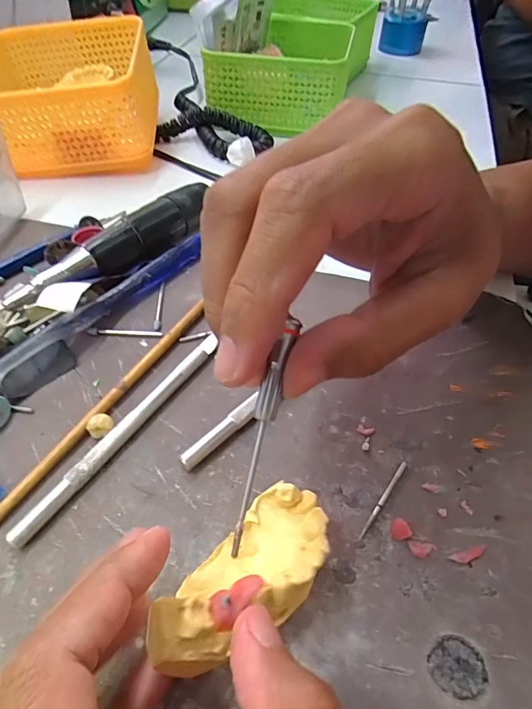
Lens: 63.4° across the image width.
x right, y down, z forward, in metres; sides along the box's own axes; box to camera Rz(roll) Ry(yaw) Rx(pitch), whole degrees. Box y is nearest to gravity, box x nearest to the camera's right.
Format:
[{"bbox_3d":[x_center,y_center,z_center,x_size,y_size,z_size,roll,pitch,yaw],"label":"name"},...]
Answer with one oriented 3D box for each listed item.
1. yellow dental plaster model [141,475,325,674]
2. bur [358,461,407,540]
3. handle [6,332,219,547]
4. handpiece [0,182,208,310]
[{"bbox_3d":[-0.006,0.073,0.141,0.033,0.020,0.067,36,48,26],"label":"yellow dental plaster model"},{"bbox_3d":[0.050,0.060,0.180,0.004,0.004,0.040,29,56,22],"label":"bur"},{"bbox_3d":[-0.064,0.035,0.195,0.007,0.008,0.115,27,55,20],"label":"handle"},{"bbox_3d":[-0.089,-0.067,0.266,0.024,0.023,0.147,30,56,23],"label":"handpiece"}]

